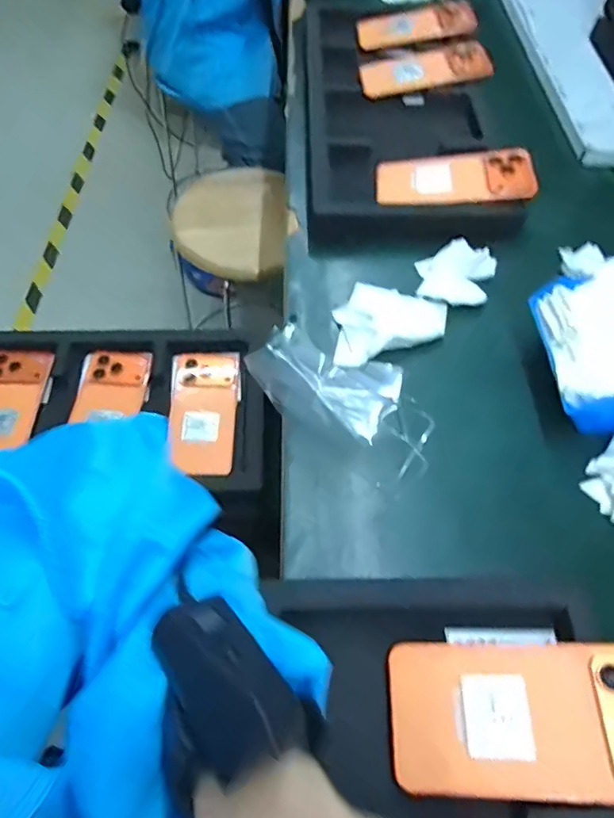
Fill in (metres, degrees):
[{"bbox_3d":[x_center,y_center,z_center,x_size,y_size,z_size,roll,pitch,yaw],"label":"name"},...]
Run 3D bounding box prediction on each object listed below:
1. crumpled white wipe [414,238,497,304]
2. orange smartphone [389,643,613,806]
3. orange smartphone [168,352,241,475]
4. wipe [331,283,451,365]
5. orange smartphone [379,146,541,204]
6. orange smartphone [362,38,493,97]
[{"bbox_3d":[0.148,-0.136,0.528,0.072,0.024,0.068,20,60,8],"label":"crumpled white wipe"},{"bbox_3d":[0.131,0.177,0.302,0.160,0.011,0.077,-5,58,11],"label":"orange smartphone"},{"bbox_3d":[-0.121,-0.001,0.631,0.080,0.017,0.174,-2,59,-5],"label":"orange smartphone"},{"bbox_3d":[0.077,-0.080,0.489,0.099,0.022,0.096,17,60,6],"label":"wipe"},{"bbox_3d":[0.161,-0.254,0.577,0.165,0.011,0.079,0,58,10],"label":"orange smartphone"},{"bbox_3d":[0.155,-0.454,0.701,0.165,0.017,0.089,-6,59,8],"label":"orange smartphone"}]

